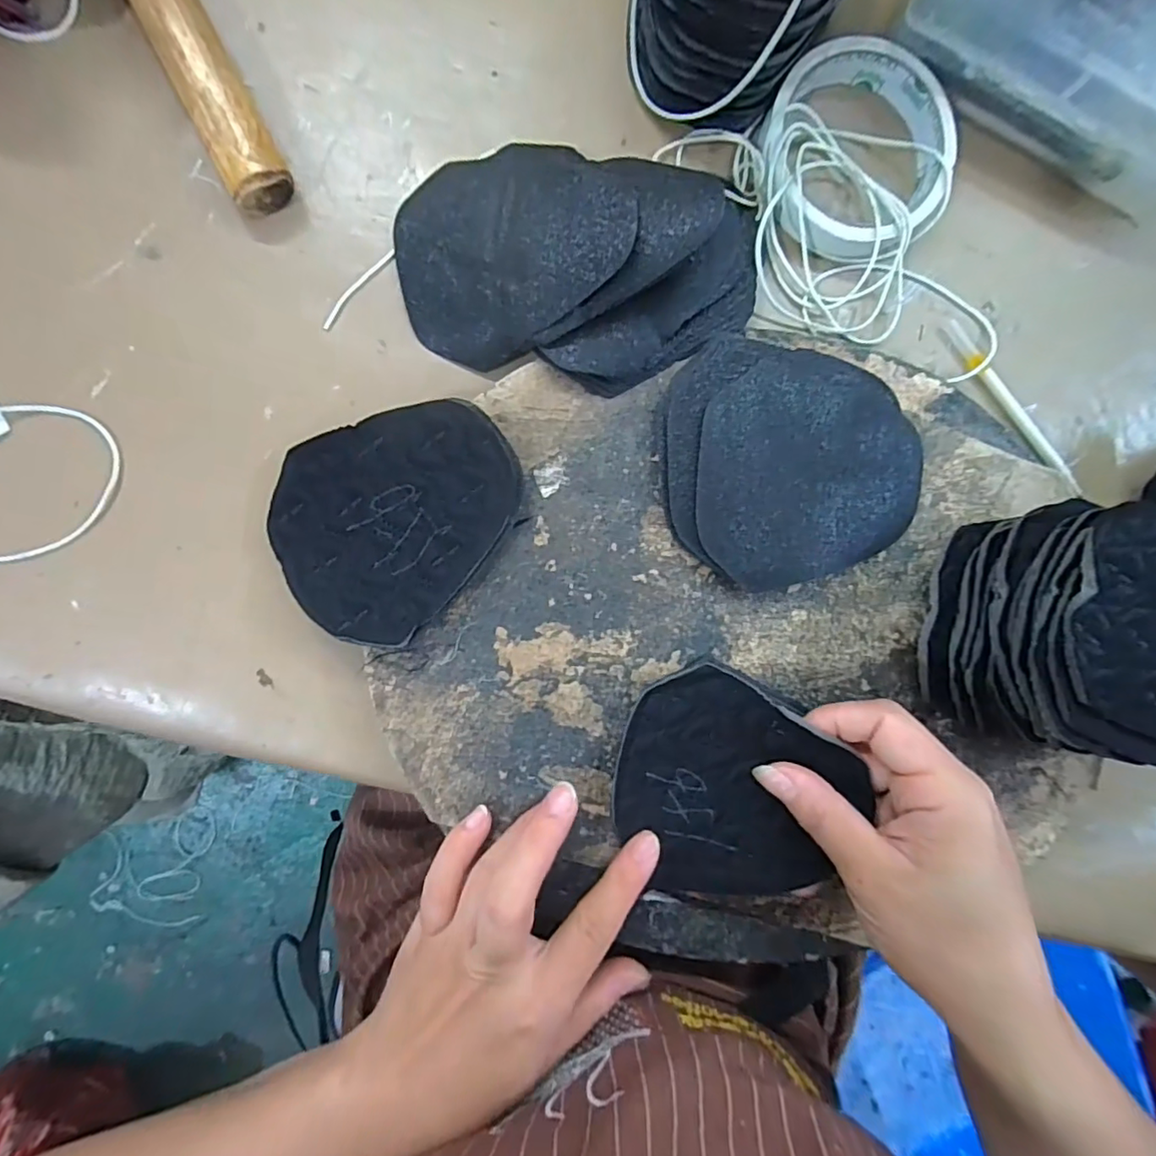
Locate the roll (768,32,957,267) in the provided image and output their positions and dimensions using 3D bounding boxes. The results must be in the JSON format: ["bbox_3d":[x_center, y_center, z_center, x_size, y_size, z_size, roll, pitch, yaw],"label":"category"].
[{"bbox_3d":[0.128,-0.195,0.256,0.087,0.016,0.089,8,90,-4],"label":"roll"}]

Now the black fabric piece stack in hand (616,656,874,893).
[{"bbox_3d":[0.064,0.094,0.244,0.096,0.025,0.097,25,89,-4],"label":"black fabric piece stack in hand"}]

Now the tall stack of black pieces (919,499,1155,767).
[{"bbox_3d":[0.222,0.024,0.243,0.118,0.058,0.100,17,90,-4],"label":"tall stack of black pieces"}]

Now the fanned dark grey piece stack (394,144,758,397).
[{"bbox_3d":[0.000,-0.135,0.236,0.160,0.039,0.097,12,90,-4],"label":"fanned dark grey piece stack"}]

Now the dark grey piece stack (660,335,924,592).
[{"bbox_3d":[0.096,-0.049,0.252,0.117,0.015,0.102,6,90,-4],"label":"dark grey piece stack"}]

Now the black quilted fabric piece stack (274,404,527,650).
[{"bbox_3d":[-0.076,-0.023,0.237,0.104,0.017,0.089,-16,92,-4],"label":"black quilted fabric piece stack"}]

